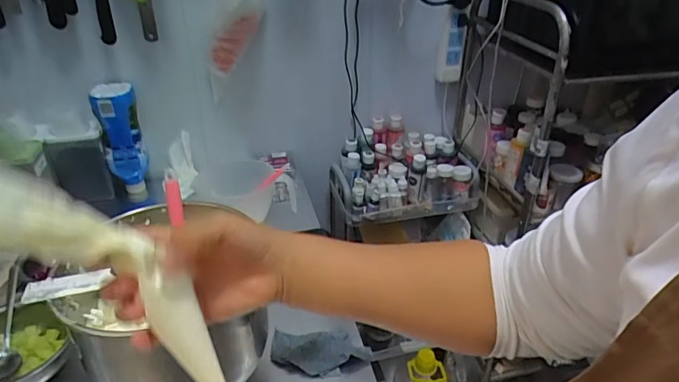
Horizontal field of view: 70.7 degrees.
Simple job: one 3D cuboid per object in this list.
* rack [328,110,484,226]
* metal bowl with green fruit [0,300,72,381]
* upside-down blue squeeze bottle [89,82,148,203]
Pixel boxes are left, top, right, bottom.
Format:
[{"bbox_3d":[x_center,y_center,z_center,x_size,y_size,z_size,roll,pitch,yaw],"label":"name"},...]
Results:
[{"bbox_3d":[0.145,-0.057,1.131,0.308,0.158,0.196,-8,32,-13],"label":"rack"},{"bbox_3d":[-0.449,0.224,0.645,0.163,0.060,0.129,7,32,10],"label":"metal bowl with green fruit"},{"bbox_3d":[-0.478,-0.104,1.064,0.085,0.243,0.087,-12,34,-20],"label":"upside-down blue squeeze bottle"}]

